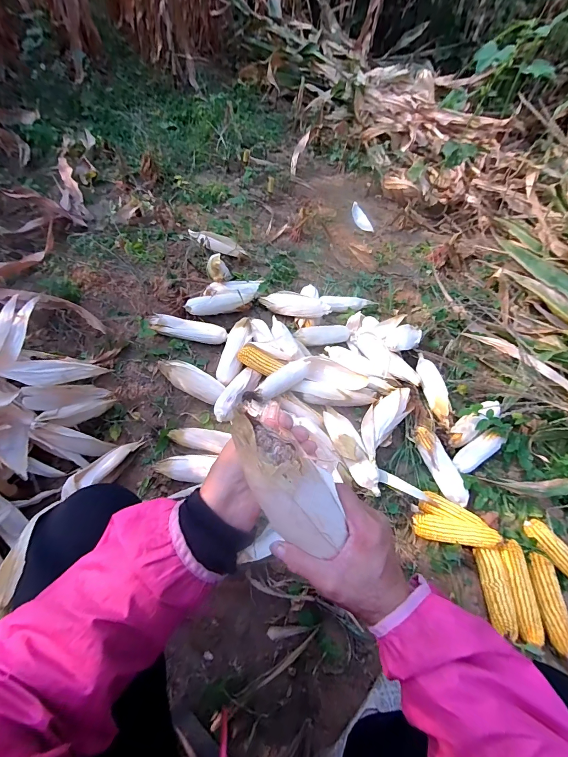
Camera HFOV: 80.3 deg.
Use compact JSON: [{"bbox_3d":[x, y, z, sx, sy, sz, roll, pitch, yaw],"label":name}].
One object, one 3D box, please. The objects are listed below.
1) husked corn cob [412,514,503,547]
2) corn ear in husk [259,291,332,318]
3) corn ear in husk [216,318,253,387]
[{"bbox_3d":[0.371,0.331,0.728,0.173,0.048,0.053,11,59,4],"label":"husked corn cob"},{"bbox_3d":[0.035,-0.239,1.094,0.241,0.049,0.075,15,58,25],"label":"corn ear in husk"},{"bbox_3d":[-0.144,-0.075,0.984,0.072,0.072,0.227,18,56,3],"label":"corn ear in husk"}]

